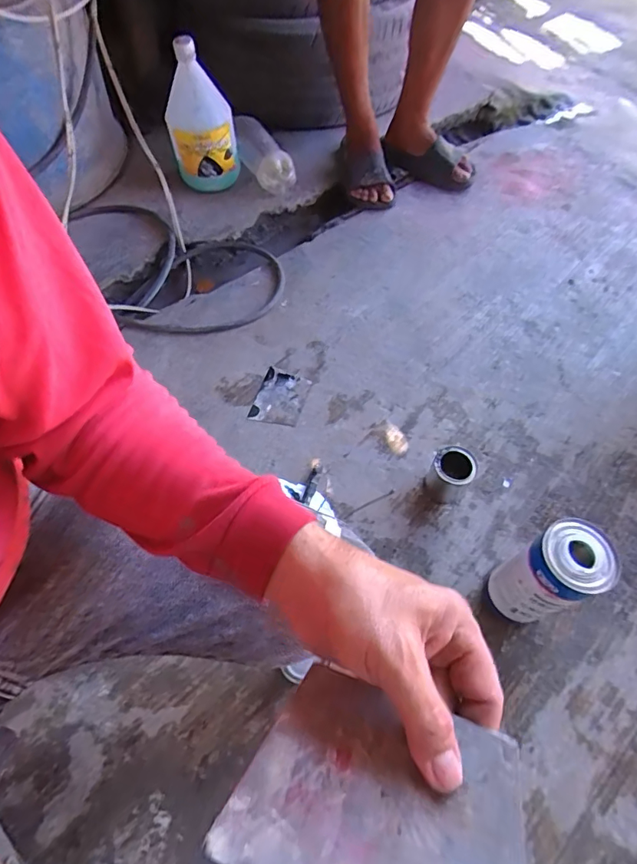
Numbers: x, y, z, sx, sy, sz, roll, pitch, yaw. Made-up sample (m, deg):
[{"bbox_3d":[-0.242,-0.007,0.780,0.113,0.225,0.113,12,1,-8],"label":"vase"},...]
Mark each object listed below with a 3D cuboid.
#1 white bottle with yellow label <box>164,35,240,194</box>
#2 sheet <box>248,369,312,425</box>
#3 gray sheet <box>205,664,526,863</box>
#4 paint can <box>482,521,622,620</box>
[{"bbox_3d":[-0.269,-0.701,1.080,0.150,0.276,0.120,-3,60,-3],"label":"white bottle with yellow label"},{"bbox_3d":[-0.069,-0.063,0.871,0.089,0.008,0.115,17,62,8],"label":"sheet"},{"bbox_3d":[0.030,0.181,0.230,0.135,0.004,0.096,12,48,19],"label":"gray sheet"},{"bbox_3d":[0.288,0.189,0.612,0.091,0.199,0.083,0,60,-1],"label":"paint can"}]

